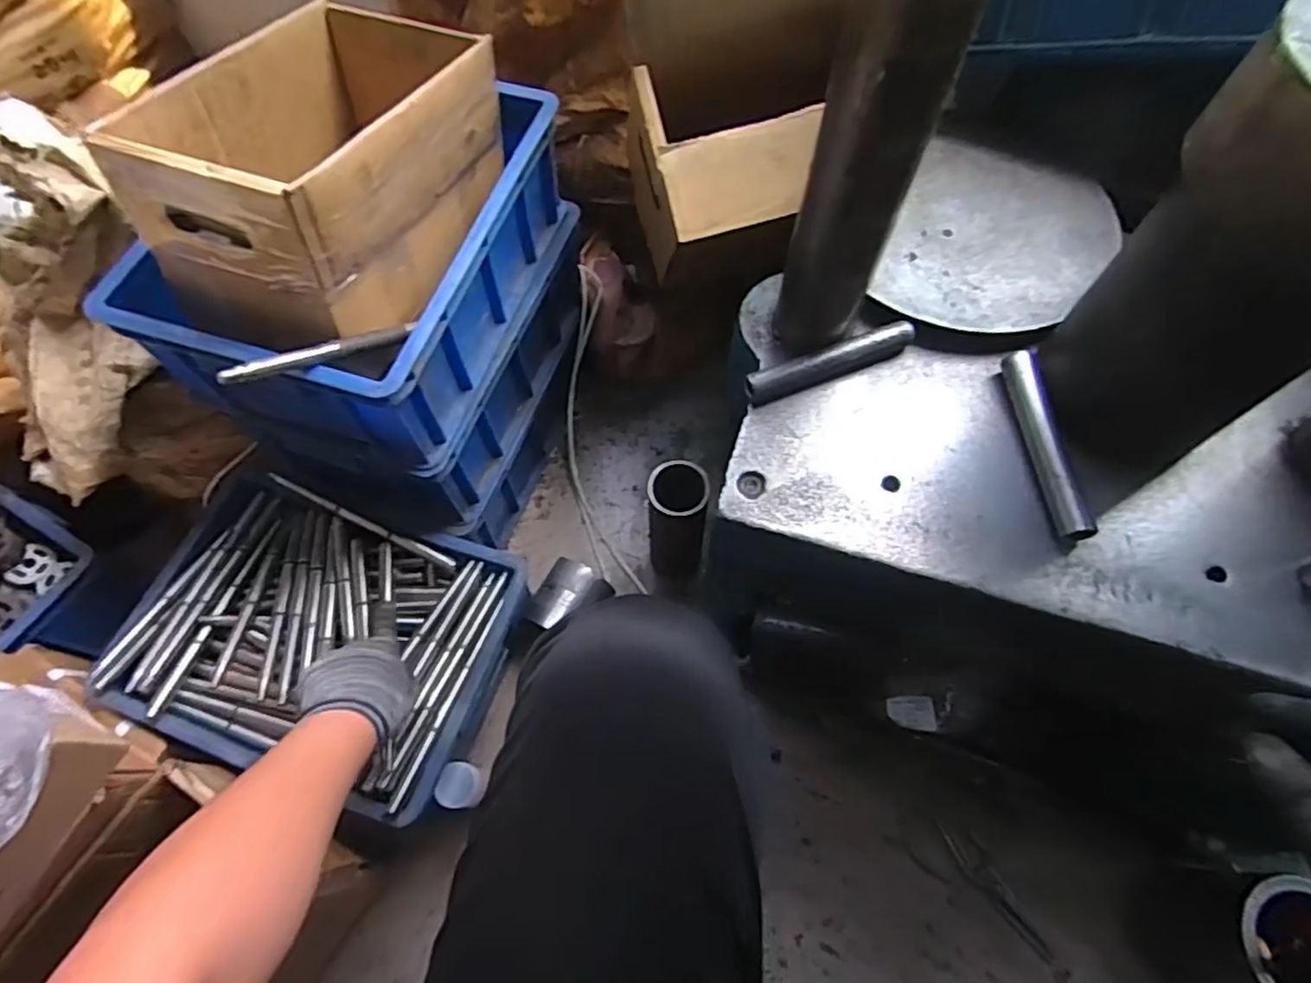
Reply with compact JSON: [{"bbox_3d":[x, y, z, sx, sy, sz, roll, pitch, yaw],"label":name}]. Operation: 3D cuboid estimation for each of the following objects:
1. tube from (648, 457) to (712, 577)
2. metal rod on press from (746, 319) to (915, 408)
[{"bbox_3d":[0.021,0.036,0.846,0.056,0.194,0.068,-14,64,-7],"label":"tube"},{"bbox_3d":[0.134,-0.100,0.524,0.140,0.024,0.023,-23,66,-12],"label":"metal rod on press"}]

